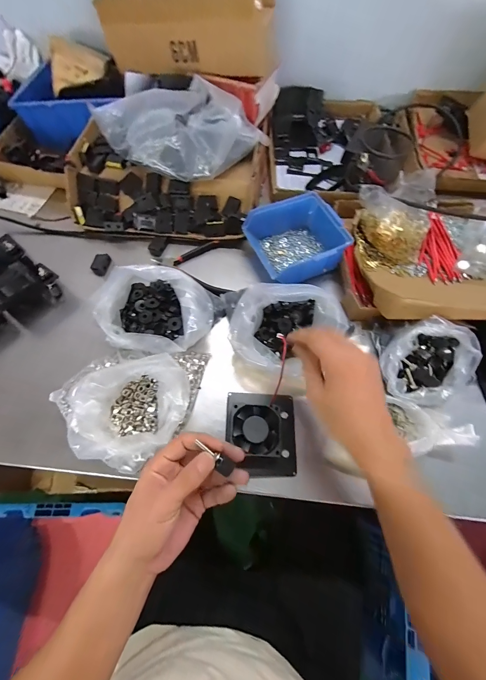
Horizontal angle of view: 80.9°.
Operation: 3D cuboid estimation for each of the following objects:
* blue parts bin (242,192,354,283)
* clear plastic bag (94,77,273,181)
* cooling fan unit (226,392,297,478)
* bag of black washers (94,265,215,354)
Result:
[{"bbox_3d":[0.083,-0.160,0.463,0.143,0.064,0.132,-20,66,-10],"label":"blue parts bin"},{"bbox_3d":[-0.085,-0.332,0.452,0.252,0.086,0.117,-2,64,-2],"label":"clear plastic bag"},{"bbox_3d":[0.024,0.113,0.350,0.086,0.038,0.099,0,64,-1],"label":"cooling fan unit"},{"bbox_3d":[-0.112,-0.039,0.383,0.139,0.076,0.119,13,65,5],"label":"bag of black washers"}]

